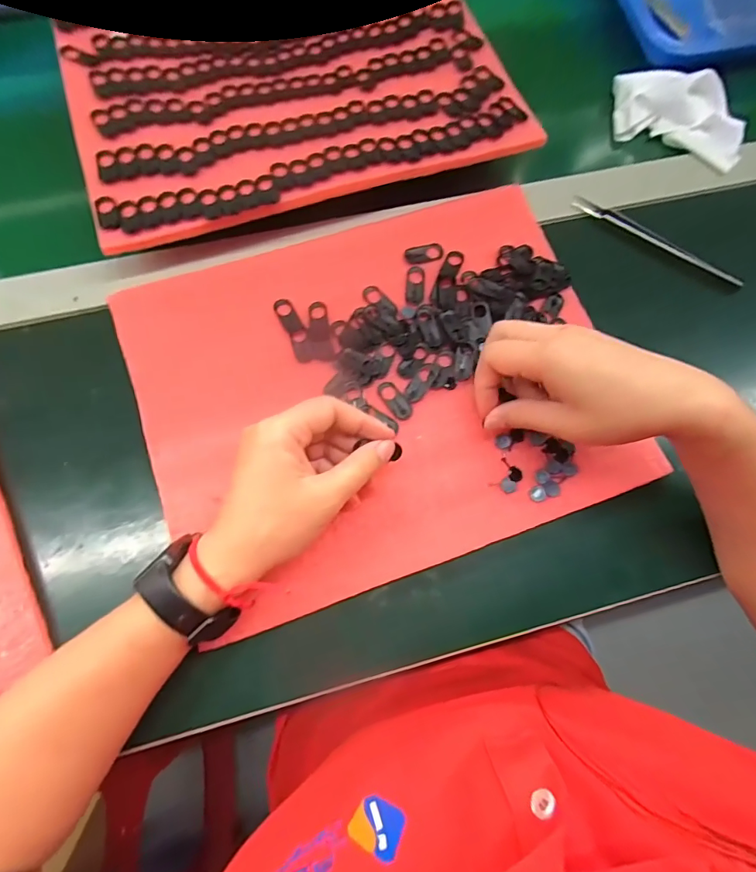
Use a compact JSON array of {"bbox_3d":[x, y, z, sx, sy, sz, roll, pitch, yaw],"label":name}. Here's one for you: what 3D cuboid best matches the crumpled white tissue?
[{"bbox_3d":[0.280,-0.301,0.421,0.124,0.032,0.084,24,75,5],"label":"crumpled white tissue"}]

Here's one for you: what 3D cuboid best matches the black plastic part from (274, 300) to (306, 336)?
[{"bbox_3d":[-0.068,-0.091,0.342,0.013,0.004,0.029,-27,77,-9],"label":"black plastic part"}]

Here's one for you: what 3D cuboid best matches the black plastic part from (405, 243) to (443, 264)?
[{"bbox_3d":[0.037,-0.146,0.363,0.030,0.004,0.015,-11,75,-5],"label":"black plastic part"}]

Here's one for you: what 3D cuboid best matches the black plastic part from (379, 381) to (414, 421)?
[{"bbox_3d":[0.013,-0.026,0.329,0.014,0.004,0.031,-38,79,-11],"label":"black plastic part"}]

